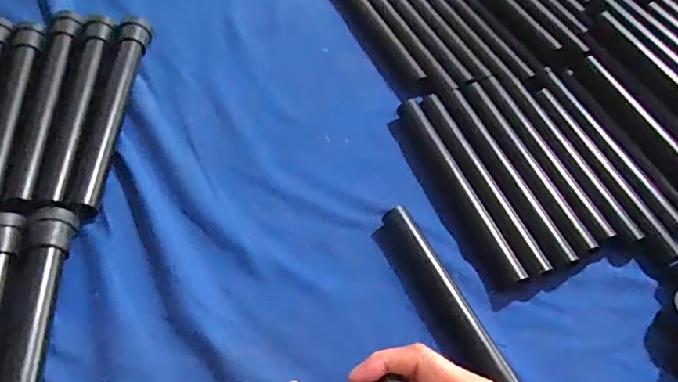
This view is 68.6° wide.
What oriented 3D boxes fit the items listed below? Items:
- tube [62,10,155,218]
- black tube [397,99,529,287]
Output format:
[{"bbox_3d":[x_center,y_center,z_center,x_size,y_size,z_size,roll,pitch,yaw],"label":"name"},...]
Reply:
[{"bbox_3d":[-0.223,-0.082,0.488,0.033,0.026,0.248,1,54,-3],"label":"tube"},{"bbox_3d":[0.111,-0.006,0.482,0.022,0.021,0.219,-15,57,-15],"label":"black tube"}]

